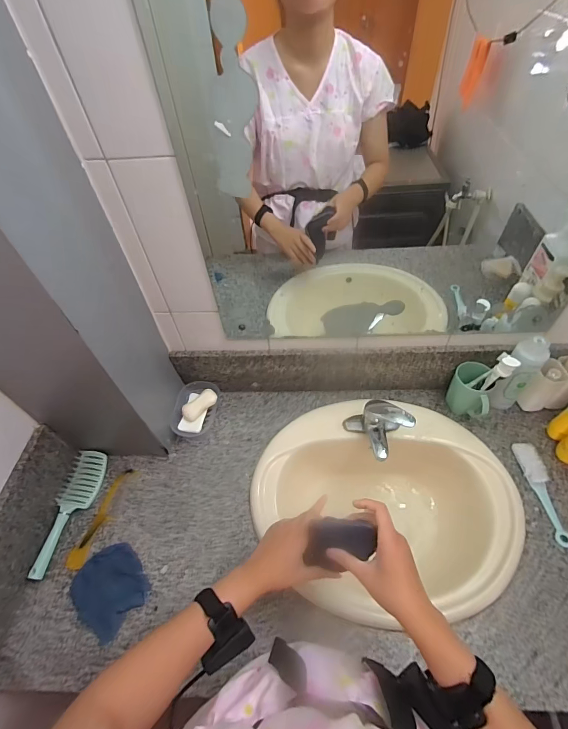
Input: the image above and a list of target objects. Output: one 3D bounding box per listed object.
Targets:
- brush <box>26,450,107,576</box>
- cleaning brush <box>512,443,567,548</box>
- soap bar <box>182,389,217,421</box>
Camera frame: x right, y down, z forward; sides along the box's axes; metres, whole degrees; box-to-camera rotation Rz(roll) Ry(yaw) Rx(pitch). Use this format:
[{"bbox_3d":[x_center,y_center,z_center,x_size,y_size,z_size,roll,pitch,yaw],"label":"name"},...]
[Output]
[{"bbox_3d":[-0.449,0.307,0.742,0.067,0.036,0.252,2,52,6],"label":"brush"},{"bbox_3d":[0.528,0.255,0.715,0.049,0.020,0.207,0,52,4],"label":"cleaning brush"},{"bbox_3d":[-0.205,0.098,0.852,0.043,0.022,0.093,28,59,24],"label":"soap bar"}]

